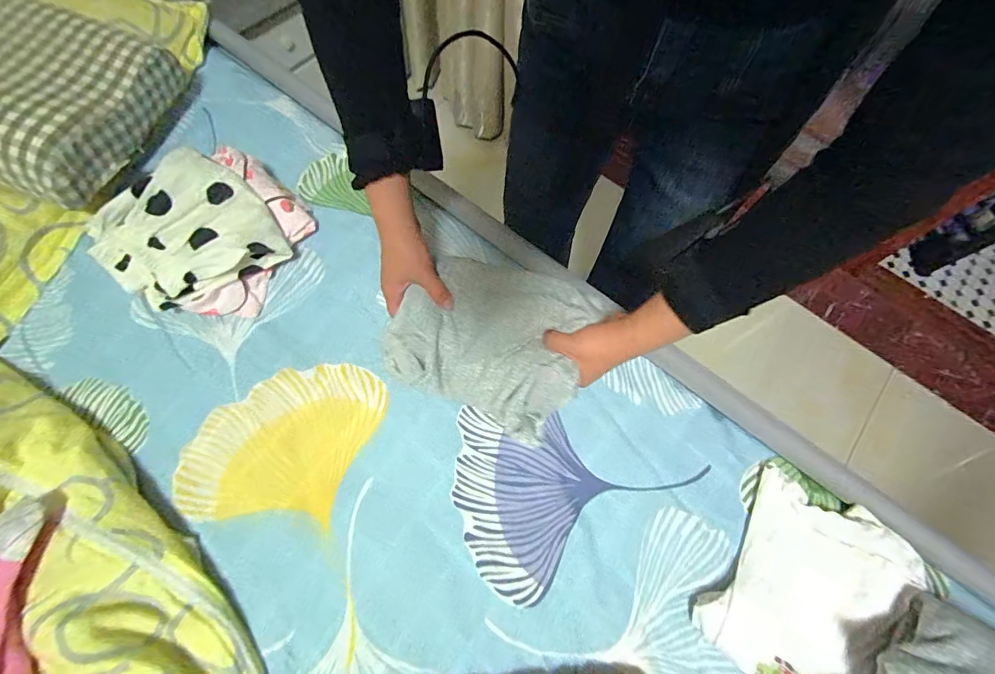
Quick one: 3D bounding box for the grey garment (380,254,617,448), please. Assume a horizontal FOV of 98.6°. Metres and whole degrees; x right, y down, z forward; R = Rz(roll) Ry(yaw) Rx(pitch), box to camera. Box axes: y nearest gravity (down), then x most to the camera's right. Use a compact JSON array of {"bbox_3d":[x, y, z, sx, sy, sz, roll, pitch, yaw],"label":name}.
[{"bbox_3d":[-0.009,0.002,0.490,0.206,0.086,0.164,27,73,9],"label":"grey garment"}]

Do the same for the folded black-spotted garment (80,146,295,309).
[{"bbox_3d":[-0.420,-0.139,0.595,0.204,0.103,0.185,-33,73,-15],"label":"folded black-spotted garment"}]

